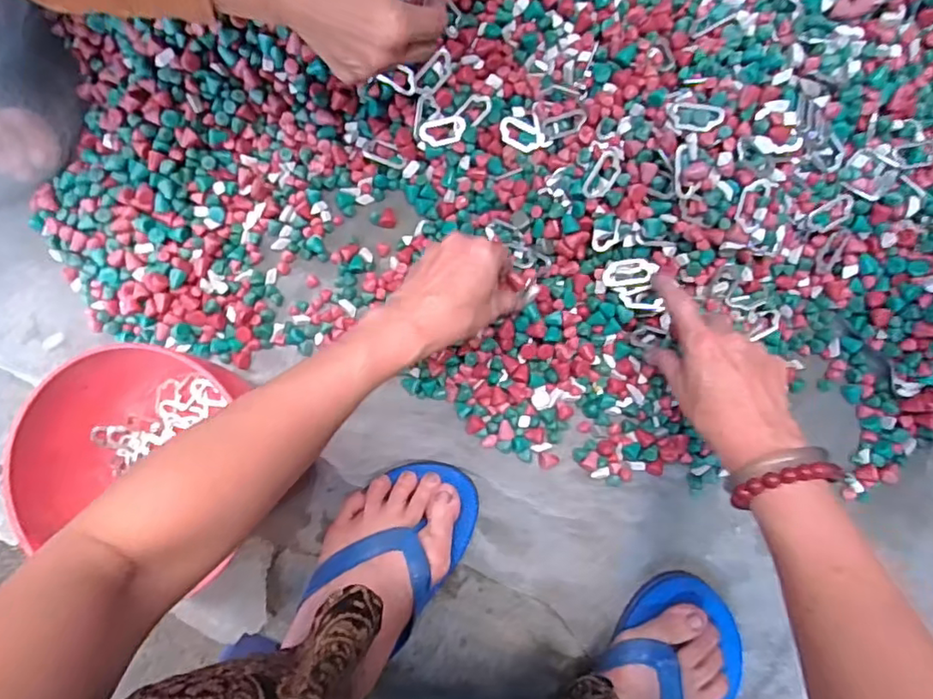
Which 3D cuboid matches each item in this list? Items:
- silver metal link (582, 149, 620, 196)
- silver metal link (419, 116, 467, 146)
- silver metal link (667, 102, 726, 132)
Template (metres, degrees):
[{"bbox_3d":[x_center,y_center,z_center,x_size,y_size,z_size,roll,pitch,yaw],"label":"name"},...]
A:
[{"bbox_3d":[0.109,-0.138,0.466,0.021,0.007,0.040,30,90,3],"label":"silver metal link"},{"bbox_3d":[-0.020,-0.184,0.500,0.039,0.006,0.022,-14,88,2],"label":"silver metal link"},{"bbox_3d":[0.168,-0.172,0.439,0.041,0.006,0.024,22,80,25],"label":"silver metal link"}]

